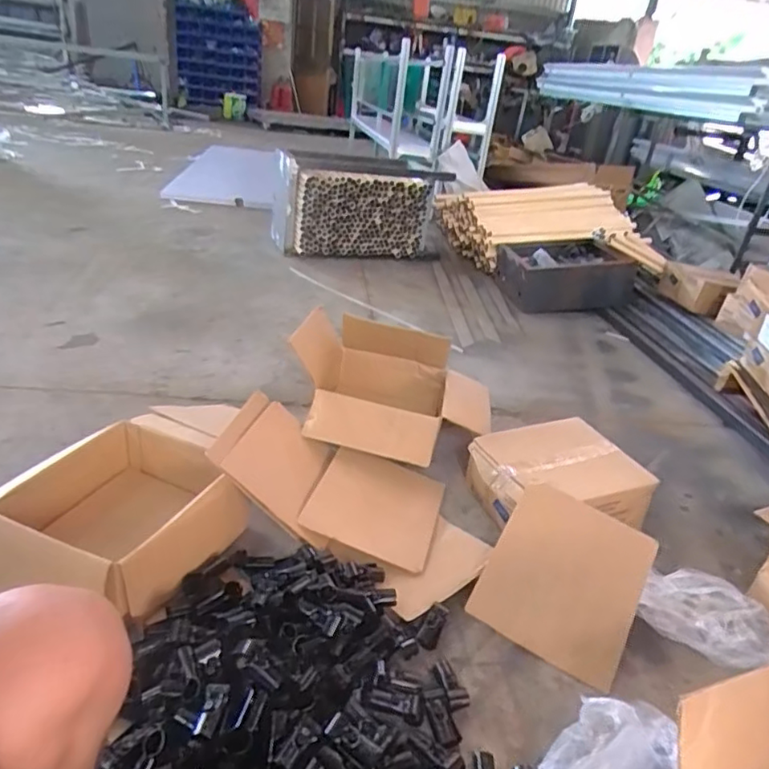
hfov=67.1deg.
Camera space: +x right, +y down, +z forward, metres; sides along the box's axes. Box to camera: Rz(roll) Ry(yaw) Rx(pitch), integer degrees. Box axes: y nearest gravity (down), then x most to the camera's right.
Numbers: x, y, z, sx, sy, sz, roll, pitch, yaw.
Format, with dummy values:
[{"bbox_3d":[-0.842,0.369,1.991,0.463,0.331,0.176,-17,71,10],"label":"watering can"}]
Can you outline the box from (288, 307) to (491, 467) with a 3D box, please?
[{"bbox_3d":[0.016,0.022,1.415,0.483,0.193,0.378,10,27,6],"label":"box"}]

